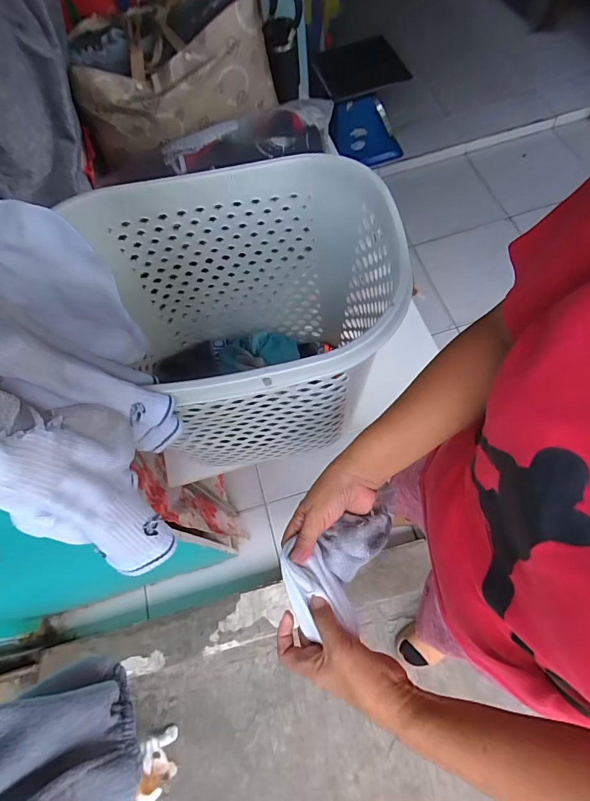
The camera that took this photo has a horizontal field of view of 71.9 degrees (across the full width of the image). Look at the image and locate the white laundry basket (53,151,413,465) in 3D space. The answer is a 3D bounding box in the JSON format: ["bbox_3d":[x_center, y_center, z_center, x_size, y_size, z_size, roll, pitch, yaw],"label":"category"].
[{"bbox_3d":[-0.078,-0.089,0.611,0.385,0.367,0.306,-9,66,3],"label":"white laundry basket"}]

